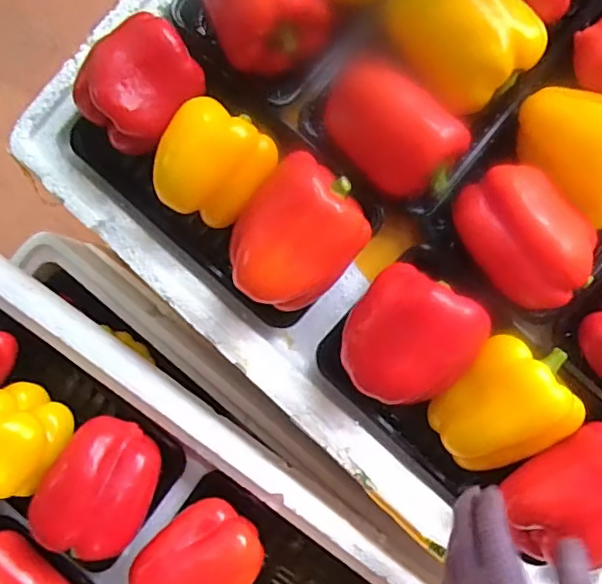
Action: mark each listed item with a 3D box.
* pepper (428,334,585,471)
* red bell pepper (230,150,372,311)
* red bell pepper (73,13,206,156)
[{"bbox_3d":[0.149,0.081,0.430,0.102,0.070,0.082,-32,85,7],"label":"pepper"},{"bbox_3d":[-0.002,-0.041,0.432,0.083,0.061,0.103,39,95,7],"label":"red bell pepper"},{"bbox_3d":[-0.122,-0.155,0.447,0.100,0.067,0.077,-43,84,6],"label":"red bell pepper"}]

